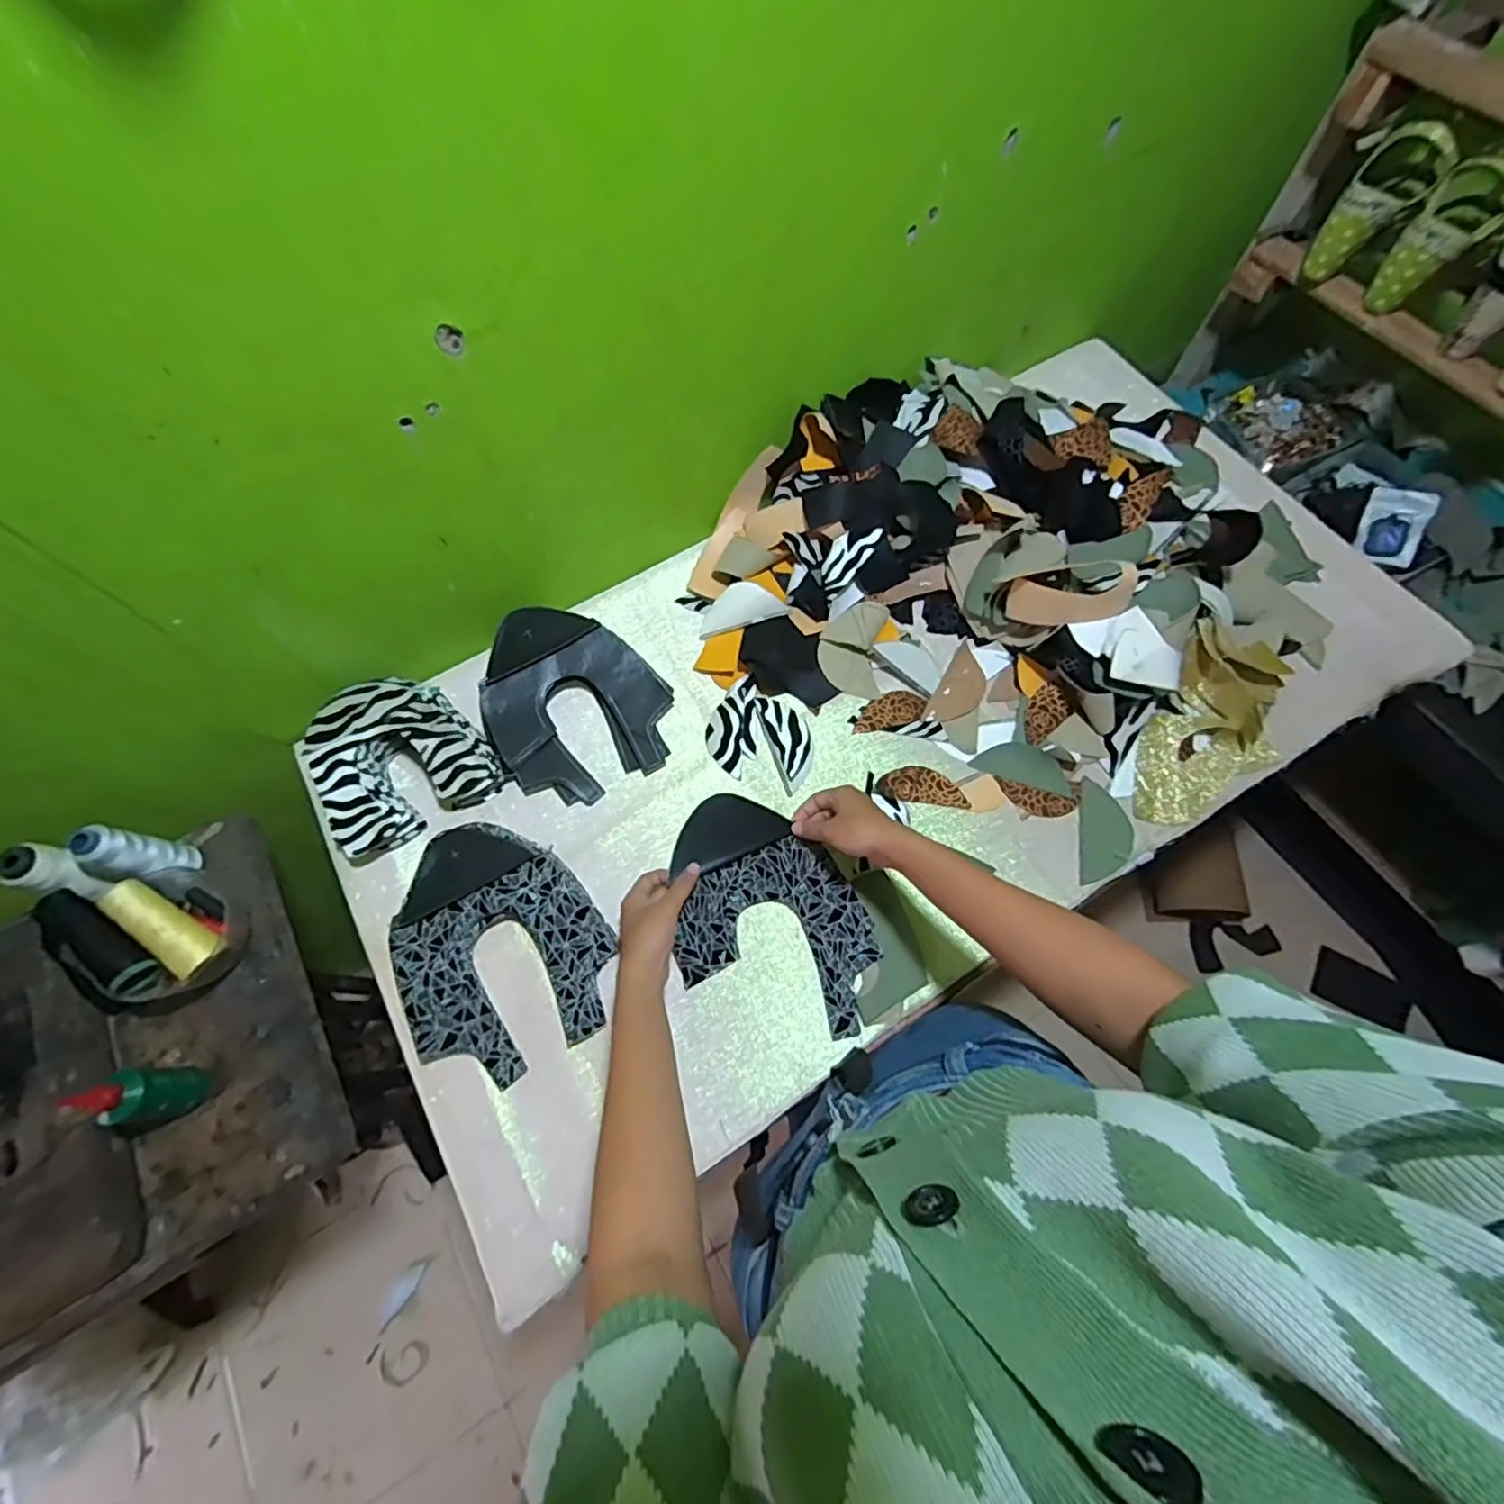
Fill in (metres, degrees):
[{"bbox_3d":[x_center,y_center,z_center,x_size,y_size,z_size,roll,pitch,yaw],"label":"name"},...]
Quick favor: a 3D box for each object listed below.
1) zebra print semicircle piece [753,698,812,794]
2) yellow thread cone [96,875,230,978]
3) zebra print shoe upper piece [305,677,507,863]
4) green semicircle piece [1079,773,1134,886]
[{"bbox_3d":[0.043,-0.013,0.725,0.049,0.004,0.116,-18,69,-5],"label":"zebra print semicircle piece"},{"bbox_3d":[-0.566,0.168,0.617,0.117,0.041,0.039,39,74,2],"label":"yellow thread cone"},{"bbox_3d":[-0.383,0.010,0.694,0.166,0.087,0.156,-36,72,-12],"label":"zebra print shoe upper piece"},{"bbox_3d":[0.372,0.085,0.676,0.052,0.004,0.109,9,68,8],"label":"green semicircle piece"}]

